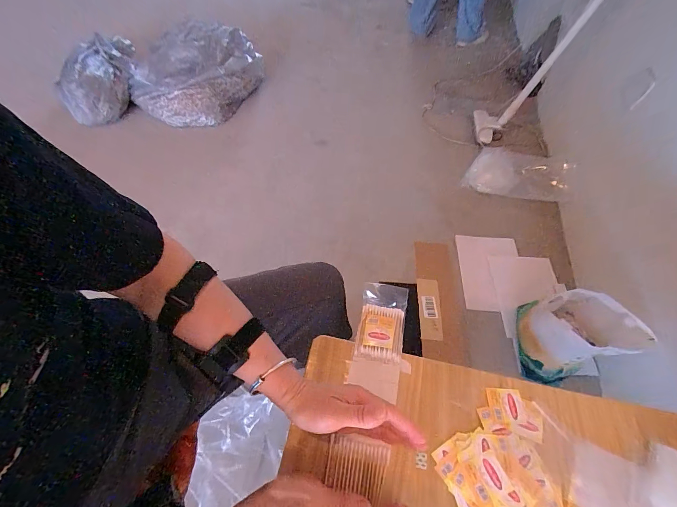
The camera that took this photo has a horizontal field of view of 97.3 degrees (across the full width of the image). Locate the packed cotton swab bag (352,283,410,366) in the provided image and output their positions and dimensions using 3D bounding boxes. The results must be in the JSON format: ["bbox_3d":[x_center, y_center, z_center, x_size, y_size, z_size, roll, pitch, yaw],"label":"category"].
[{"bbox_3d":[0.066,0.097,0.447,0.066,0.019,0.127,8,57,7],"label":"packed cotton swab bag"}]

